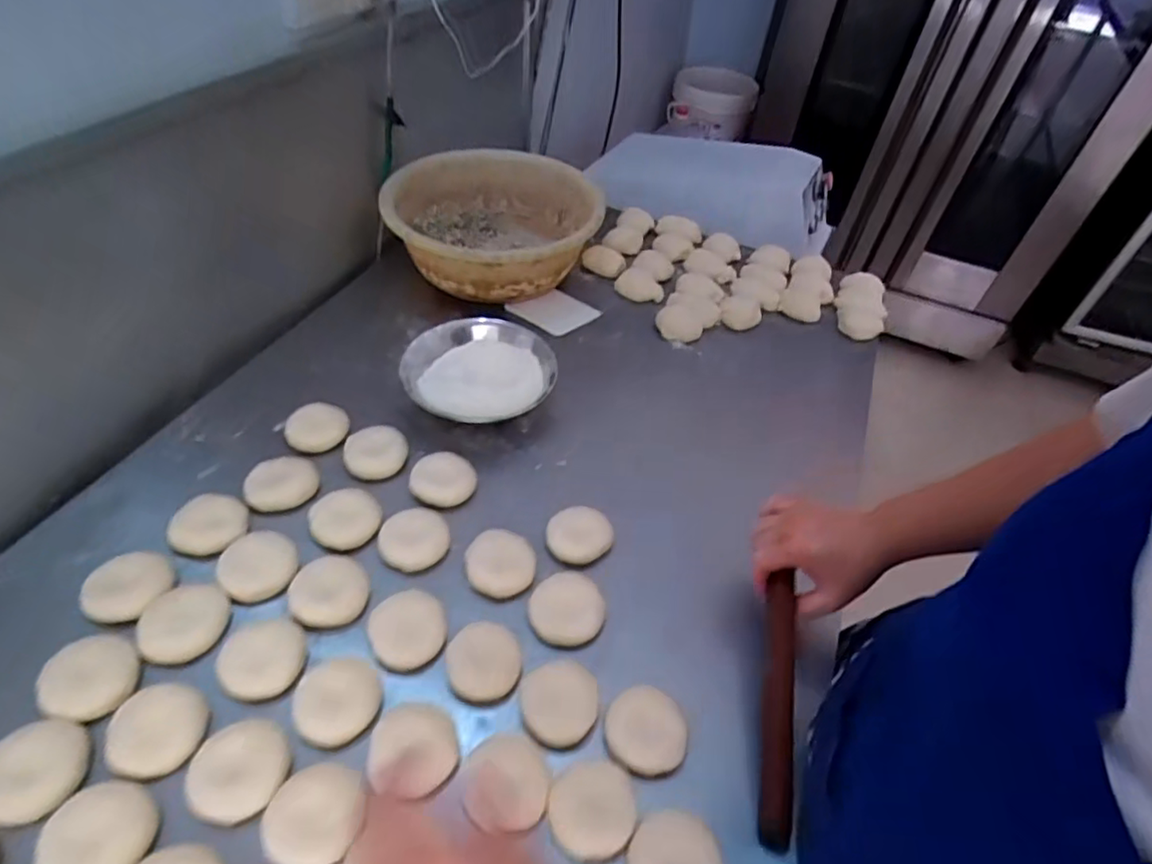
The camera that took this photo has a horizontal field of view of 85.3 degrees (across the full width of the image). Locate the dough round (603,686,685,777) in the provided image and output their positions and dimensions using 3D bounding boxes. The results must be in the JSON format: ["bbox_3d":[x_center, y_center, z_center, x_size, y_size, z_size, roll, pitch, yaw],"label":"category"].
[{"bbox_3d":[0.061,0.257,0.542,0.067,0.023,0.066,3,46,-3],"label":"dough round"}]

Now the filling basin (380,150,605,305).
[{"bbox_3d":[-0.129,-0.320,0.995,0.325,0.144,0.322,2,46,-4],"label":"filling basin"}]

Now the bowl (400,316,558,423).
[{"bbox_3d":[-0.124,-0.073,0.809,0.186,0.052,0.175,3,46,-3],"label":"bowl"}]

